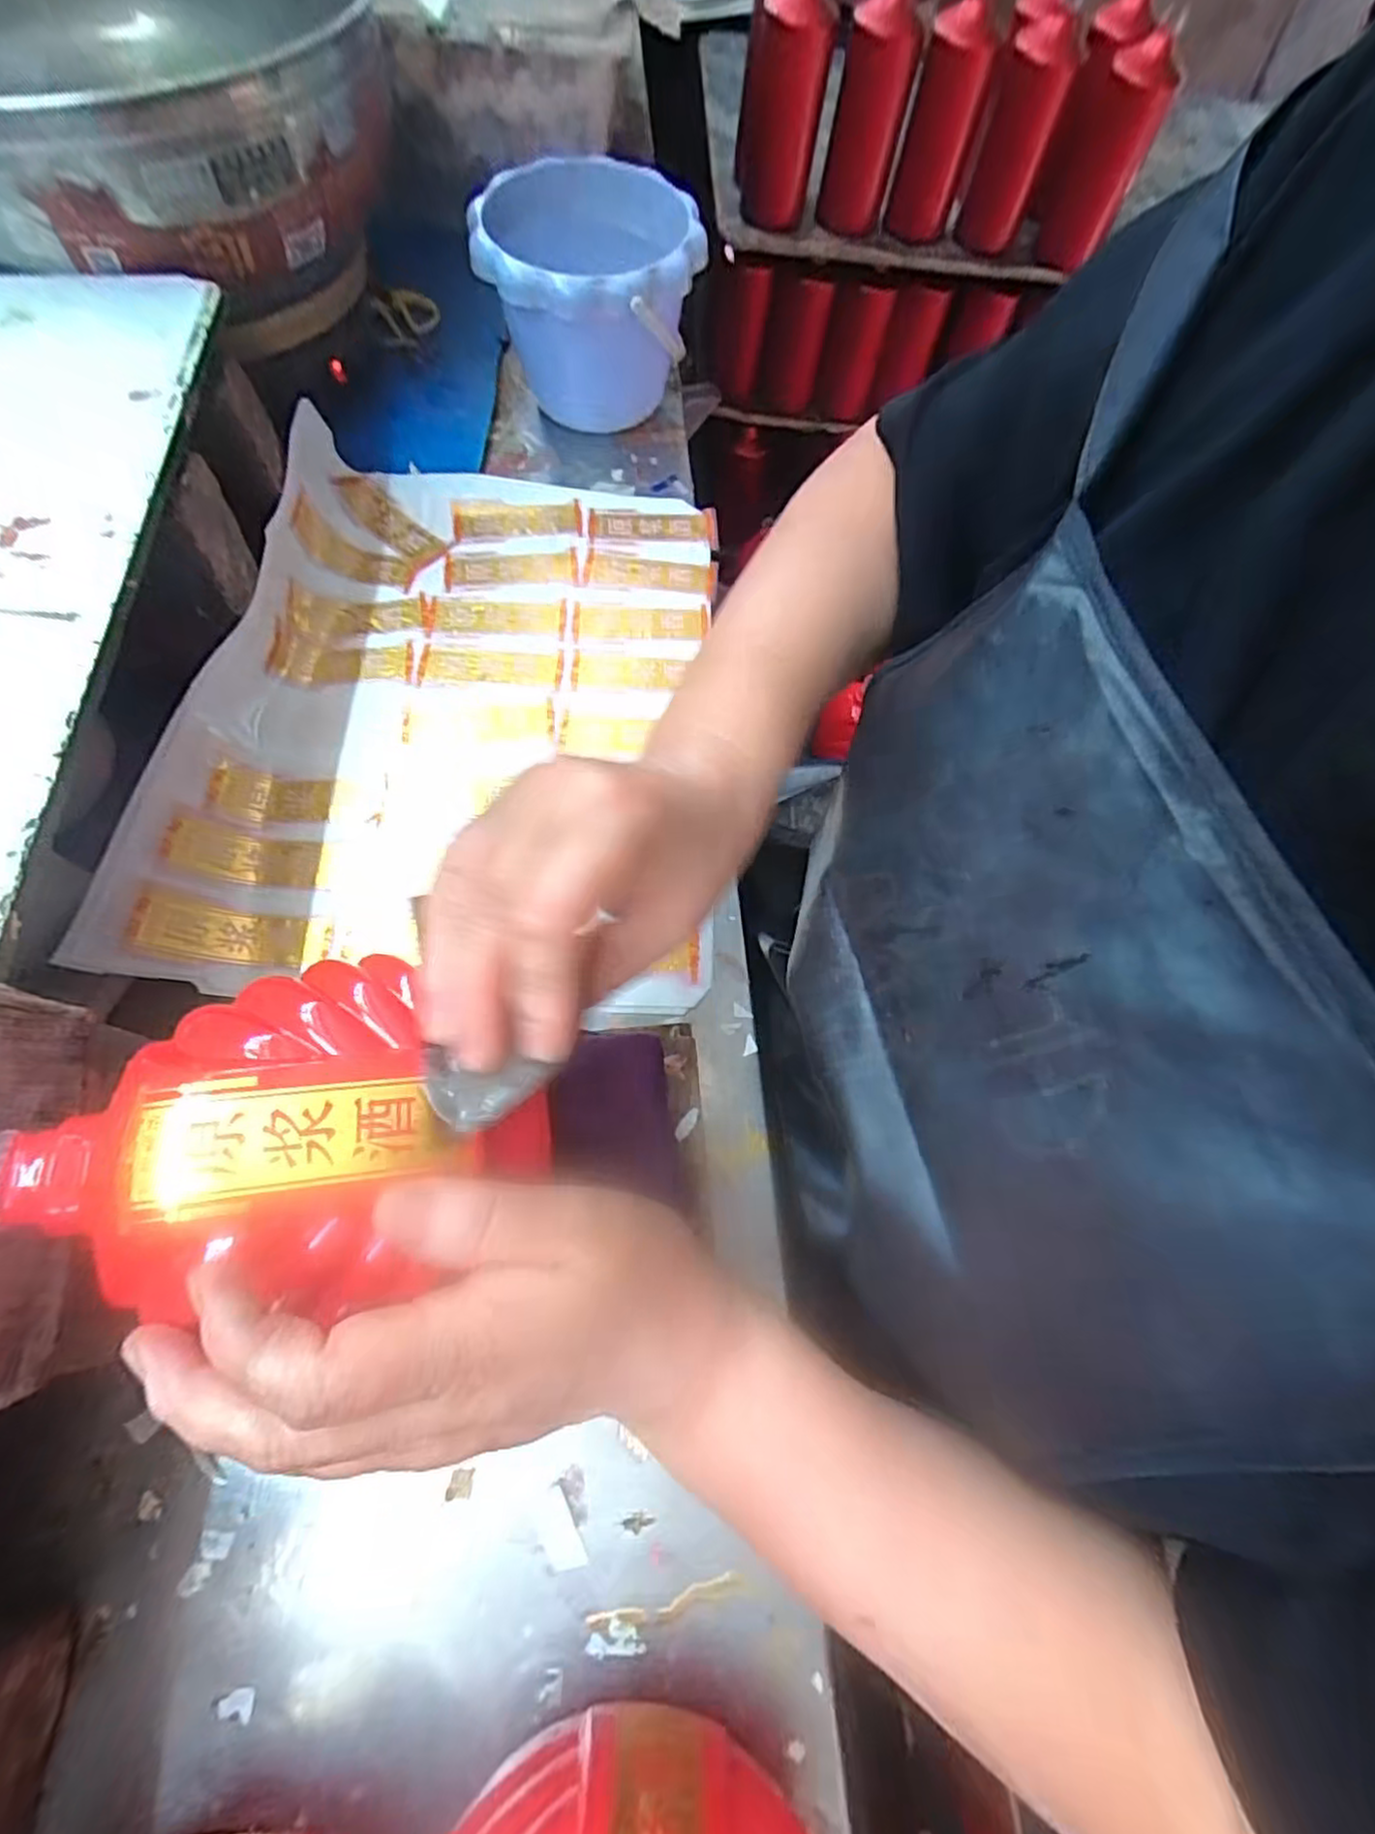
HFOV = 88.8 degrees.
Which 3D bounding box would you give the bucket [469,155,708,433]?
[{"bbox_3d":[-0.069,-0.447,0.523,0.147,0.121,0.156,1,67,-3],"label":"bucket"}]

